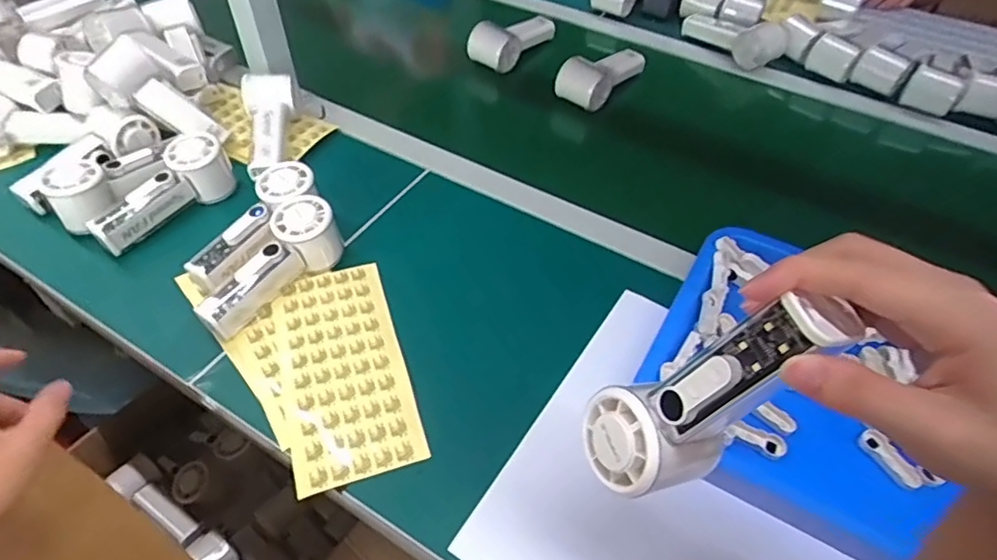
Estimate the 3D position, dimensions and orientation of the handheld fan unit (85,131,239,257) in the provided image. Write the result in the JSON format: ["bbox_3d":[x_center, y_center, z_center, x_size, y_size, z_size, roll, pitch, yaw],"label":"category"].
[{"bbox_3d":[-0.358,-0.094,0.621,0.055,0.063,0.151,32,55,23],"label":"handheld fan unit"}]

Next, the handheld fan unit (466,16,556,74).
[{"bbox_3d":[0.021,-0.362,0.875,0.070,0.061,0.149,29,53,21],"label":"handheld fan unit"}]

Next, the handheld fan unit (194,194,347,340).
[{"bbox_3d":[-0.215,-0.010,0.562,0.050,0.059,0.151,32,67,23],"label":"handheld fan unit"}]

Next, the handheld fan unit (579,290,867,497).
[{"bbox_3d":[0.103,0.061,0.291,0.046,0.150,0.050,19,43,-26],"label":"handheld fan unit"}]

